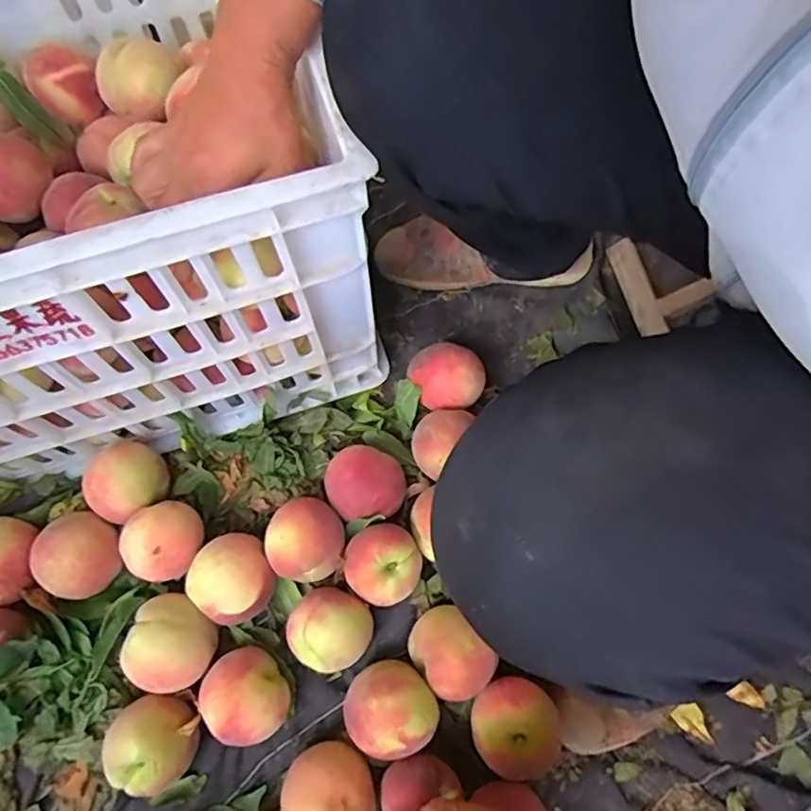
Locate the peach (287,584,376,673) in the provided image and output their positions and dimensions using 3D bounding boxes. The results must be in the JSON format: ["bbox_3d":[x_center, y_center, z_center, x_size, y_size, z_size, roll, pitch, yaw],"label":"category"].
[{"bbox_3d":[-0.067,0.198,0.516,0.068,0.056,0.069,0,71,1],"label":"peach"}]

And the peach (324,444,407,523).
[{"bbox_3d":[-0.039,0.076,0.565,0.071,0.062,0.073,0,71,1],"label":"peach"}]

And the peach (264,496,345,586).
[{"bbox_3d":[-0.092,0.125,0.545,0.067,0.066,0.074,-16,71,-5],"label":"peach"}]

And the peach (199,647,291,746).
[{"bbox_3d":[-0.137,0.247,0.496,0.059,0.057,0.072,-39,75,-12],"label":"peach"}]

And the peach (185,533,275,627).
[{"bbox_3d":[-0.156,0.159,0.535,0.068,0.062,0.074,0,71,1],"label":"peach"}]

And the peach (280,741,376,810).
[{"bbox_3d":[-0.061,0.312,0.466,0.070,0.062,0.068,0,71,1],"label":"peach"}]

